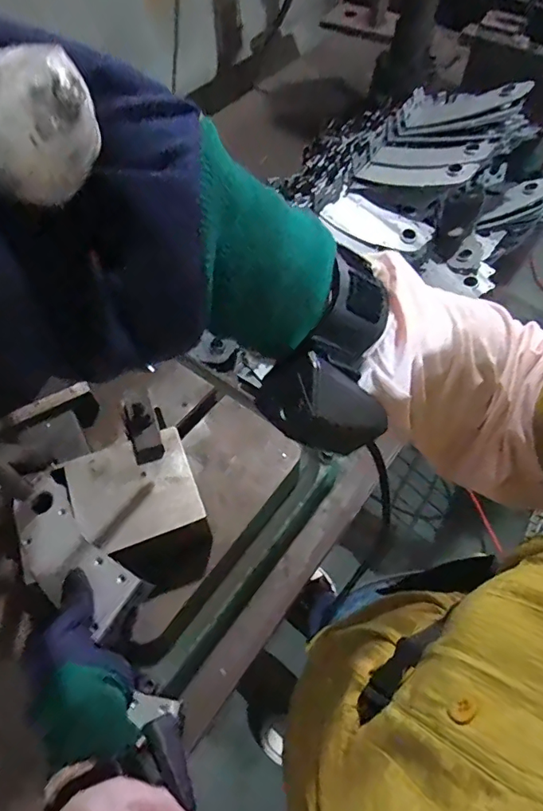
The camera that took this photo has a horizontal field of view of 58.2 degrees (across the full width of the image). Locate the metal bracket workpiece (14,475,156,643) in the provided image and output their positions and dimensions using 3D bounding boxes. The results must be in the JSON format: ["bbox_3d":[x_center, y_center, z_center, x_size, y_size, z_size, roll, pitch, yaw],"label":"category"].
[{"bbox_3d":[-0.196,0.147,0.477,0.171,0.024,0.073,35,65,22],"label":"metal bracket workpiece"}]

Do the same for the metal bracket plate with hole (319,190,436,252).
[{"bbox_3d":[0.169,-0.291,0.782,0.170,0.028,0.067,23,62,11],"label":"metal bracket plate with hole"}]

